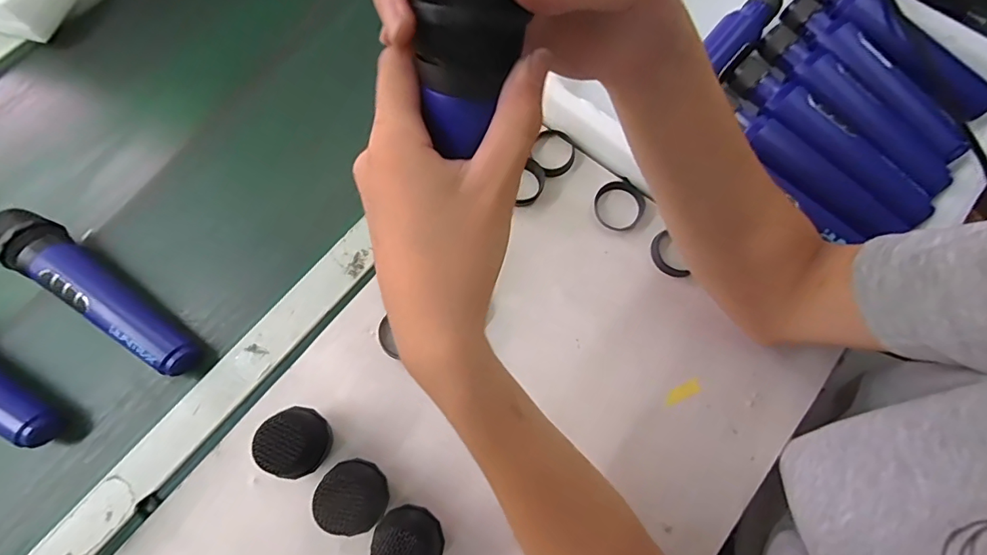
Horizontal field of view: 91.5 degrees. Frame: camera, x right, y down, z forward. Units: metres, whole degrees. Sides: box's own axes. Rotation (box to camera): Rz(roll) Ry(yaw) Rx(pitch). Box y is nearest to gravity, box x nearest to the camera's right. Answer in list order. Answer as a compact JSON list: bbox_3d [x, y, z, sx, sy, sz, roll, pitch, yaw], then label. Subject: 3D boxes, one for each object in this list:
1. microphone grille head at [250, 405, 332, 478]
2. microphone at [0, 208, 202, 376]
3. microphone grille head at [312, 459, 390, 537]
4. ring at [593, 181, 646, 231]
[{"bbox_3d":[-0.141,0.119,0.350,0.040,0.054,0.042,0,73,0],"label":"microphone grille head"},{"bbox_3d":[-0.325,0.012,0.397,0.194,0.050,0.042,32,76,9],"label":"microphone"},{"bbox_3d":[-0.097,0.154,0.341,0.043,0.044,0.042,0,73,0],"label":"microphone grille head"},{"bbox_3d":[0.112,-0.065,0.428,0.044,0.008,0.043,0,73,0],"label":"ring"}]

